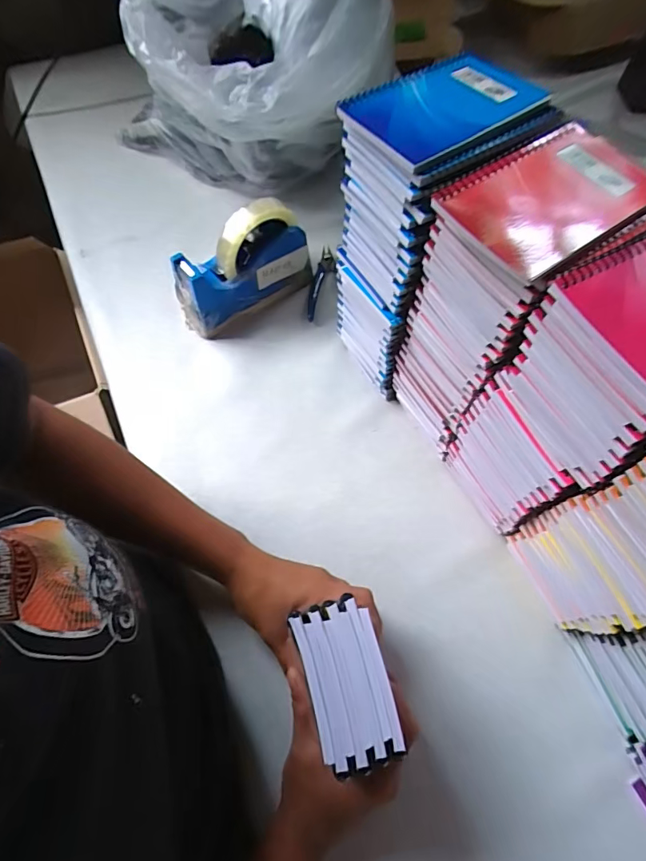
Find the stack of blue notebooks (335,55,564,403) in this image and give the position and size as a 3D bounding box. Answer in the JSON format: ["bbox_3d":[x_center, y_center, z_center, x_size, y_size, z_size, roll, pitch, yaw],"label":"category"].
[{"bbox_3d":[0.088,-0.164,0.428,0.136,0.261,0.111,-35,68,-15],"label":"stack of blue notebooks"}]

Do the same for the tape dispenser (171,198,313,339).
[{"bbox_3d":[-0.089,-0.184,0.517,0.158,0.118,0.053,-30,67,-13],"label":"tape dispenser"}]

